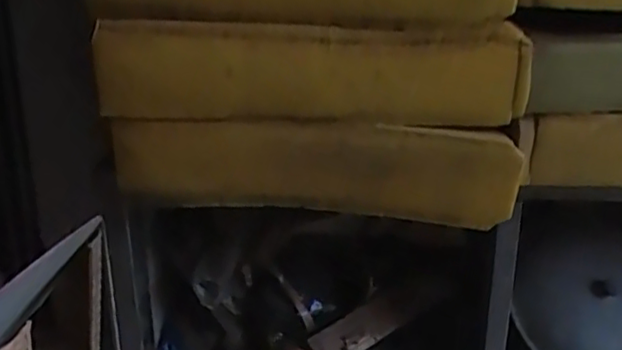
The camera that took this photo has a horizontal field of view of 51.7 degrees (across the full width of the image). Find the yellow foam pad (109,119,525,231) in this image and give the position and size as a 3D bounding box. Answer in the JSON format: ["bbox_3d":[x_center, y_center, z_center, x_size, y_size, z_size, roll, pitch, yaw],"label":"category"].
[{"bbox_3d":[0.005,-0.005,0.836,0.509,0.123,0.036,1,20,3],"label":"yellow foam pad"}]

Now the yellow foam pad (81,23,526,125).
[{"bbox_3d":[-0.001,-0.126,0.797,0.521,0.114,0.110,3,20,9],"label":"yellow foam pad"}]

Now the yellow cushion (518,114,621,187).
[{"bbox_3d":[0.376,-0.029,0.830,0.223,0.094,0.035,-3,20,-8],"label":"yellow cushion"}]

